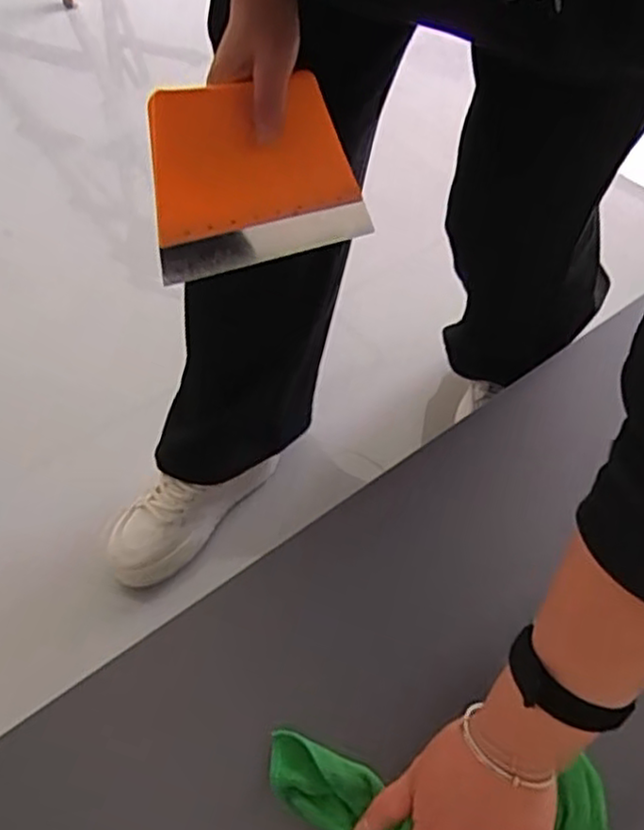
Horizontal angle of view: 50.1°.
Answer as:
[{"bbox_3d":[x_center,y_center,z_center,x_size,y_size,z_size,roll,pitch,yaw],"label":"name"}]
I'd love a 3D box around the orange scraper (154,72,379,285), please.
[{"bbox_3d":[-0.047,-0.172,0.490,0.159,0.118,0.007,-20,19,-23],"label":"orange scraper"}]

